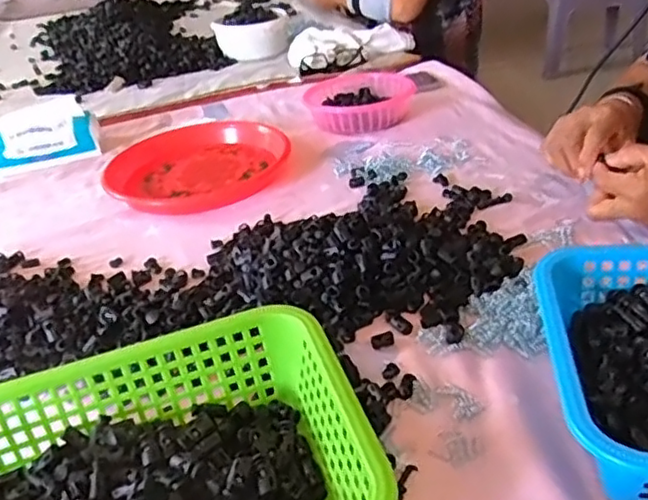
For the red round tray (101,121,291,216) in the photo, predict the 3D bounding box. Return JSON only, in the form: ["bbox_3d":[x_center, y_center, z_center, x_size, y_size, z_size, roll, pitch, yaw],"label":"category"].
[{"bbox_3d":[-0.192,-0.127,0.912,0.229,0.033,0.242,-4,34,3],"label":"red round tray"}]

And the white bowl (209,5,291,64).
[{"bbox_3d":[-0.155,-0.478,1.404,0.160,0.072,0.173,-3,34,4],"label":"white bowl"}]

